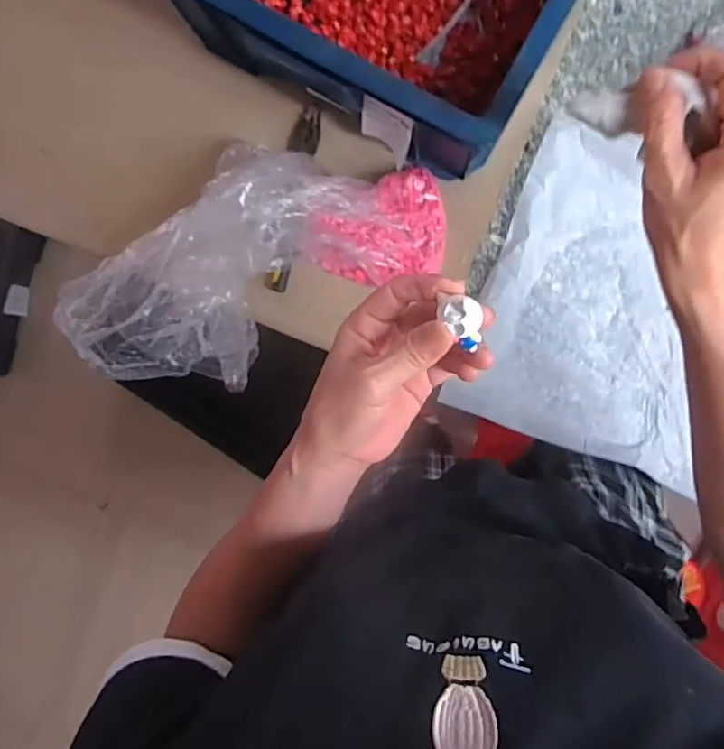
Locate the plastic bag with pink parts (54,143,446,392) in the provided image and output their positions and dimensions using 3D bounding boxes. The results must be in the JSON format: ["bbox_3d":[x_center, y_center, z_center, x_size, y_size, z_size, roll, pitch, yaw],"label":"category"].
[{"bbox_3d":[-0.092,-0.096,0.552,0.386,0.132,0.176,-22,93,-9],"label":"plastic bag with pink parts"}]

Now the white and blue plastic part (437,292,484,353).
[{"bbox_3d":[0.052,-0.027,0.301,0.021,0.017,0.027,3,96,6],"label":"white and blue plastic part"}]

